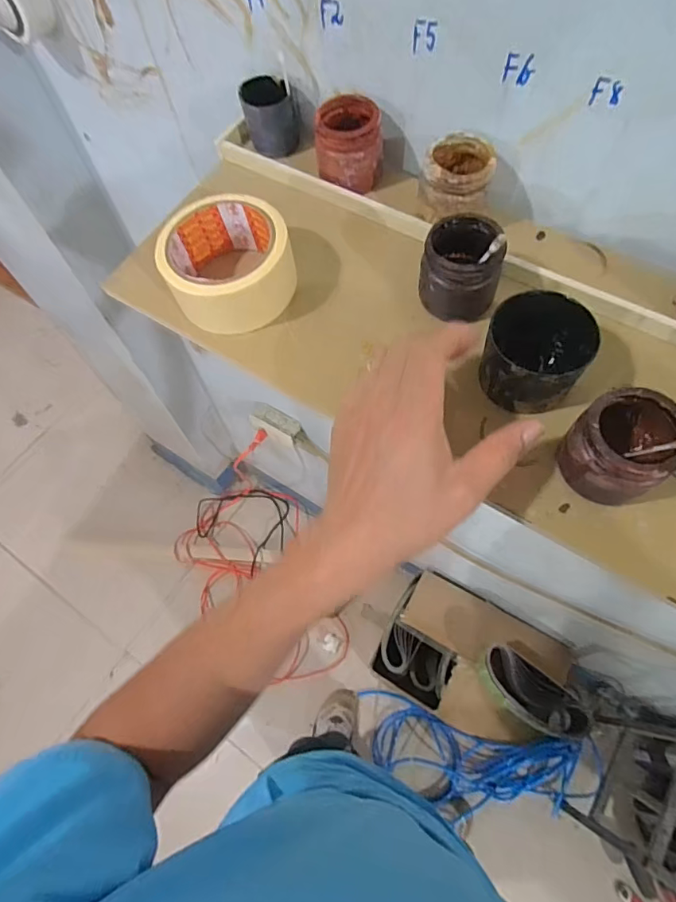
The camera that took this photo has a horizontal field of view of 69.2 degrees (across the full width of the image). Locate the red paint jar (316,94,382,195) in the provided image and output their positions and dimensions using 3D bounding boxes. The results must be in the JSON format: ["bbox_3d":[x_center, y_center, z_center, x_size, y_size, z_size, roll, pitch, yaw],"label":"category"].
[{"bbox_3d":[0.010,-0.260,0.418,0.053,0.051,0.060,-2,63,3],"label":"red paint jar"}]

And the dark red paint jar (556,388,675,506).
[{"bbox_3d":[0.165,-0.001,0.289,0.054,0.053,0.052,-2,63,3],"label":"dark red paint jar"}]

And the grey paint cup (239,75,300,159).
[{"bbox_3d":[-0.061,-0.308,0.448,0.046,0.051,0.050,-2,63,3],"label":"grey paint cup"}]

